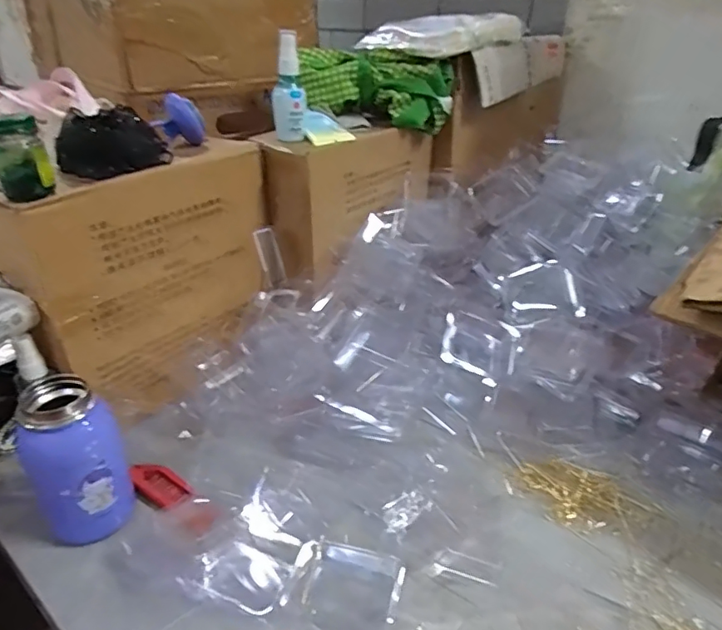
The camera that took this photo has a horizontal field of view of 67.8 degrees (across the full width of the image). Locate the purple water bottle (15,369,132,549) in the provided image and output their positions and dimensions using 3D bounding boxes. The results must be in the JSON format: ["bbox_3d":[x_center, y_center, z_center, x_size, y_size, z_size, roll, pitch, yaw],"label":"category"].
[{"bbox_3d":[-0.243,0.128,0.462,0.073,0.140,0.060,-20,35,-31],"label":"purple water bottle"}]

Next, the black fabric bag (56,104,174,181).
[{"bbox_3d":[-0.253,-0.178,0.551,0.099,0.052,0.088,-21,36,-32],"label":"black fabric bag"}]

